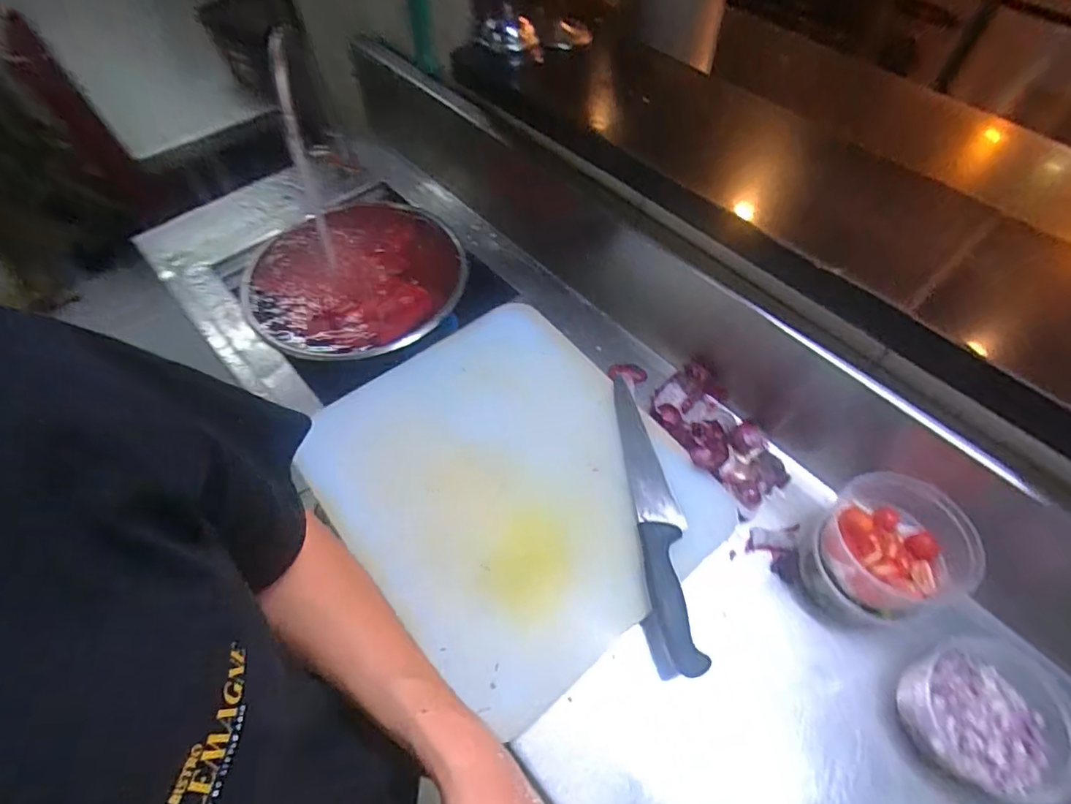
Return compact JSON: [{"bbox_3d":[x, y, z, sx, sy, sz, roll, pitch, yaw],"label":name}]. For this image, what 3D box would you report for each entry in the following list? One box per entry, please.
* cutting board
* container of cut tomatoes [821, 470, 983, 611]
[{"bbox_3d":[-0.030,0.082,0.576,0.332,0.027,0.384,-36,67,-19],"label":"cutting board"},{"bbox_3d":[0.324,0.130,0.481,0.104,0.070,0.117,-14,58,-9],"label":"container of cut tomatoes"}]

